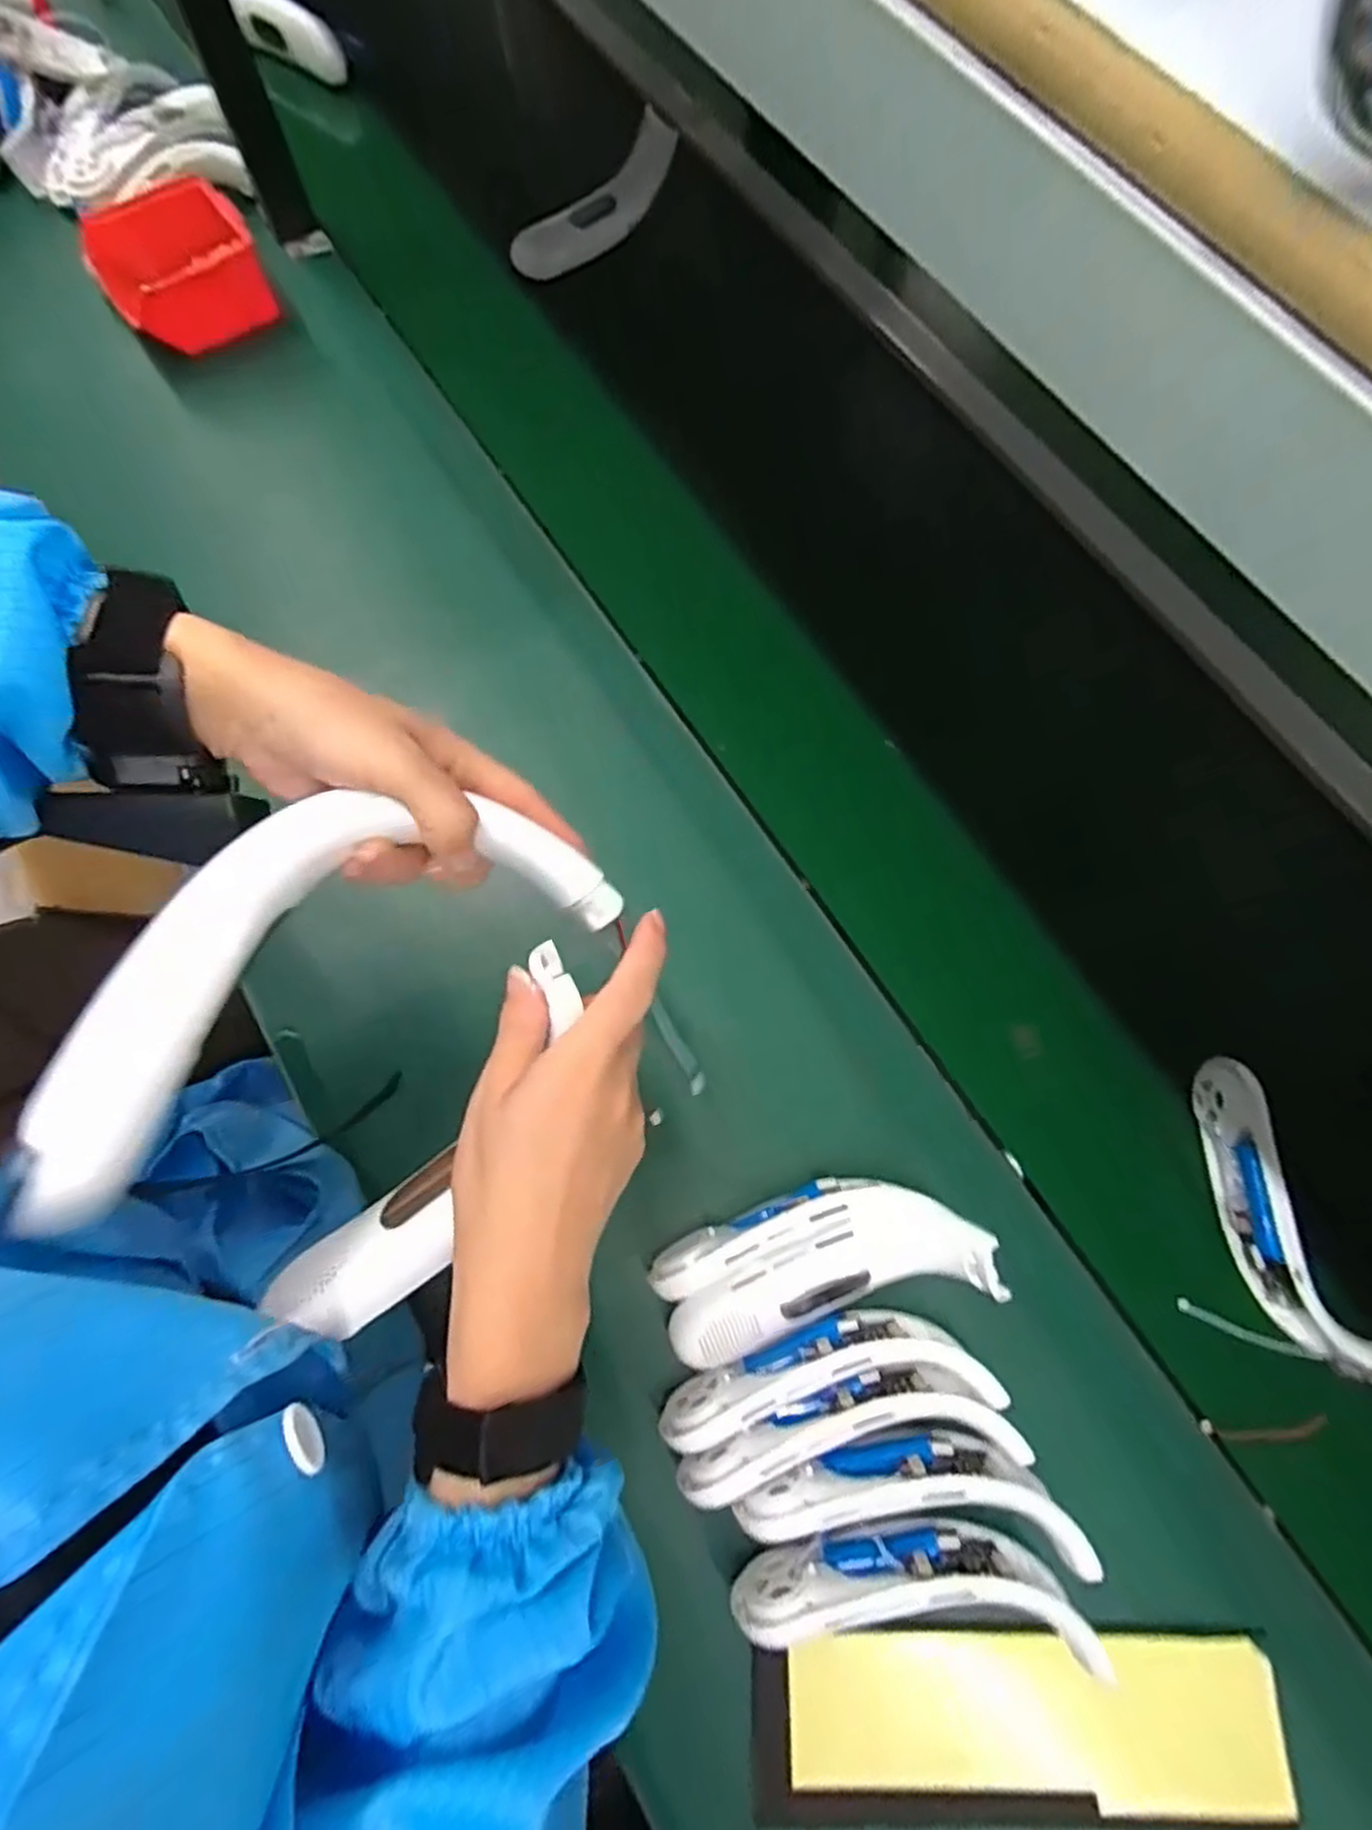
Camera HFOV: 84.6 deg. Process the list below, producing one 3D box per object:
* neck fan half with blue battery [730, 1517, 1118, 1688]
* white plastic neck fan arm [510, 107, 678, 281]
[{"bbox_3d":[0.129,0.383,0.426,0.201,0.048,0.056,3,73,0],"label":"neck fan half with blue battery"},{"bbox_3d":[-0.097,-0.737,0.795,0.204,0.079,0.051,-37,77,-11],"label":"white plastic neck fan arm"}]

